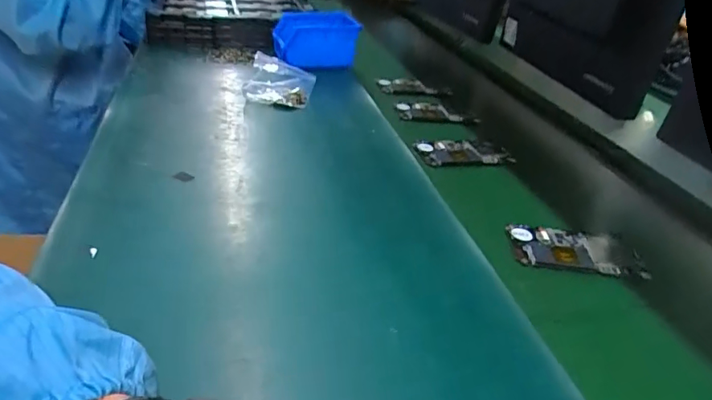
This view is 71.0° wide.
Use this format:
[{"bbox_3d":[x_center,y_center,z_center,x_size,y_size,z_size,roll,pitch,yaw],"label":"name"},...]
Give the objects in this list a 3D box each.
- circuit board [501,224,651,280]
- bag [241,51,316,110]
[{"bbox_3d":[0.210,0.047,0.480,0.120,0.006,0.063,7,30,-3],"label":"circuit board"},{"bbox_3d":[-0.114,-0.173,0.739,0.100,0.034,0.128,9,30,0],"label":"bag"}]

